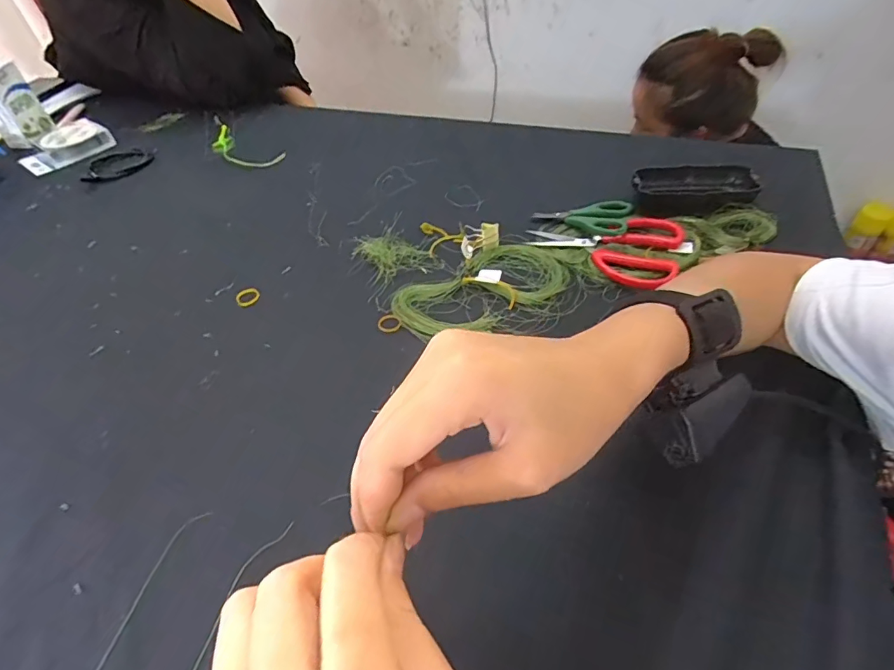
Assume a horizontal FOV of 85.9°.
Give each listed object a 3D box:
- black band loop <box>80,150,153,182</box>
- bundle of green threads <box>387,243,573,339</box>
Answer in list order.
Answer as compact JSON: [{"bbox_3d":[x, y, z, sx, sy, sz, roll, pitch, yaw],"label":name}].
[{"bbox_3d":[-0.445,-0.231,0.647,0.086,0.009,0.078,4,49,10],"label":"black band loop"},{"bbox_3d":[0.036,-0.042,0.429,0.161,0.009,0.090,-27,51,-17],"label":"bundle of green threads"}]

